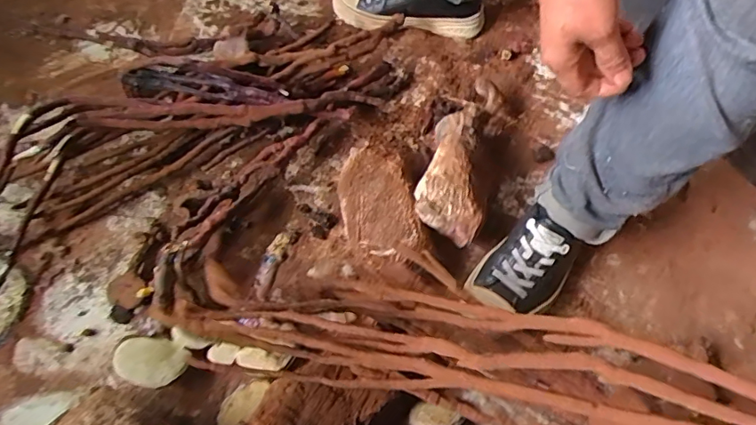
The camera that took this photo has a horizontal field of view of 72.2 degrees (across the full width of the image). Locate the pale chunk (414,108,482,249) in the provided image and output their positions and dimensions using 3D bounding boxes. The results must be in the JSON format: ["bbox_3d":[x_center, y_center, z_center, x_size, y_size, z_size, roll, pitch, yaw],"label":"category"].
[{"bbox_3d":[0.097,-0.050,0.634,0.079,0.060,0.154,17,65,5],"label":"pale chunk"}]

